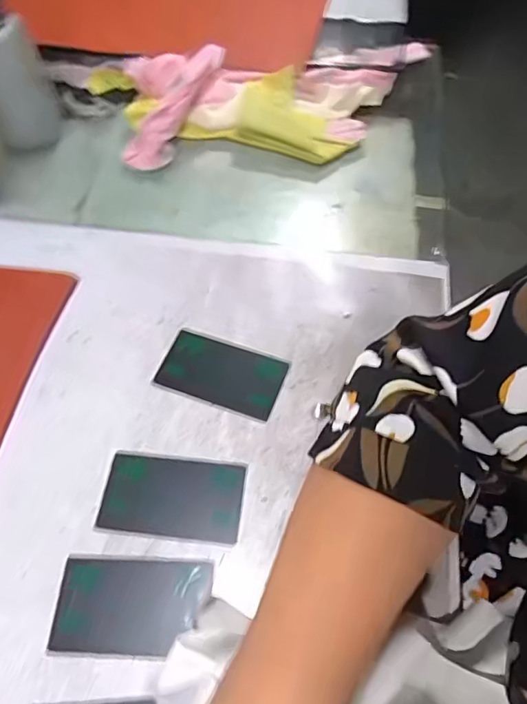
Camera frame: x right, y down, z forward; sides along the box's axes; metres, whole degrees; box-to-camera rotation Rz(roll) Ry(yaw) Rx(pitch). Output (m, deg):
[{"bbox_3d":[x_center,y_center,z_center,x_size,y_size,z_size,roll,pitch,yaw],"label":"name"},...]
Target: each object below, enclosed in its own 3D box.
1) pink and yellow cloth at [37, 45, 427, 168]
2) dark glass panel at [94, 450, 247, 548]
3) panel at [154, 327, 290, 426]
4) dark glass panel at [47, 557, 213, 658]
[{"bbox_3d":[-0.023,-0.249,0.497,0.393,0.040,0.161,-3,59,-1],"label":"pink and yellow cloth"},{"bbox_3d":[-0.056,0.089,0.318,0.086,0.004,0.051,5,59,5],"label":"dark glass panel"},{"bbox_3d":[-0.030,0.013,0.360,0.086,0.004,0.051,17,61,12],"label":"panel"},{"bbox_3d":[-0.073,0.142,0.287,0.084,0.006,0.047,2,59,3],"label":"dark glass panel"}]

